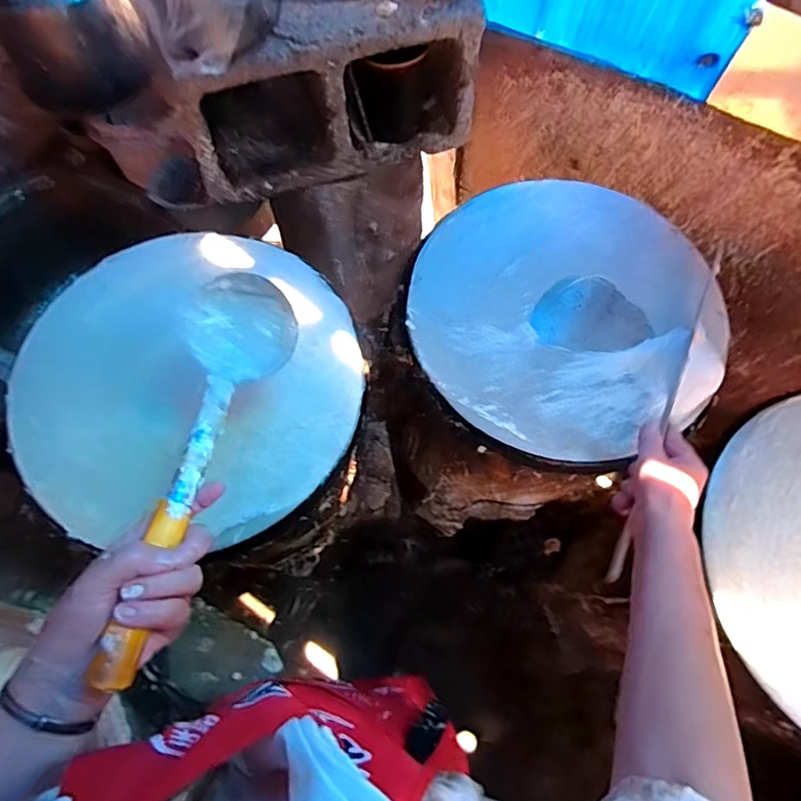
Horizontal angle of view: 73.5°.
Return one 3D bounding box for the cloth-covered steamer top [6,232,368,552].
[{"bbox_3d":[-0.233,-0.032,0.587,0.370,0.033,0.346,2,73,0],"label":"cloth-covered steamer top"}]

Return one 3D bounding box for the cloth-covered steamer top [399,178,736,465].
[{"bbox_3d":[0.199,-0.111,0.641,0.364,0.033,0.364,0,73,0],"label":"cloth-covered steamer top"}]

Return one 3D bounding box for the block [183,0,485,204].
[{"bbox_3d":[-0.095,-0.418,0.698,0.368,0.184,0.149,-14,70,-6],"label":"block"}]

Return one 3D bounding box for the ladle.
[{"bbox_3d":[-0.164,0.034,0.422,0.093,0.065,0.338,7,52,2],"label":"ladle"}]

